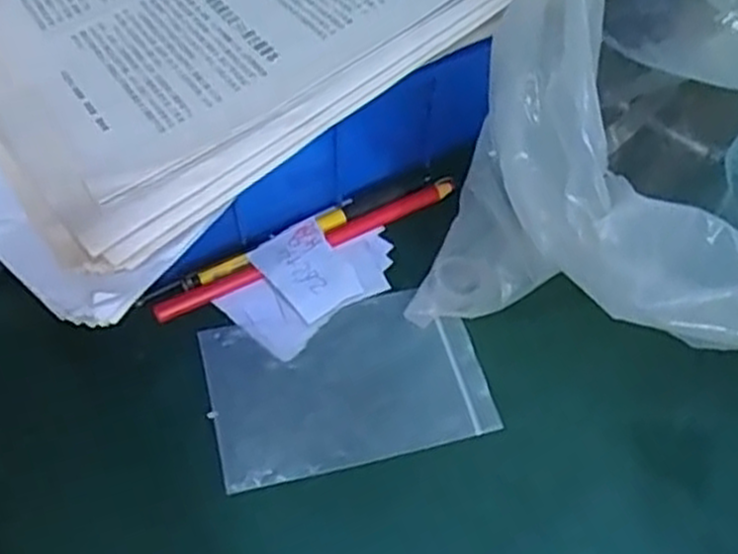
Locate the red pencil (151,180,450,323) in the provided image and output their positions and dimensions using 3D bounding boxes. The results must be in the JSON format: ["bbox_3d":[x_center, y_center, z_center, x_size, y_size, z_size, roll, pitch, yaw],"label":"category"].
[{"bbox_3d":[-0.029,-0.015,0.392,0.163,0.010,0.010,-24,60,-17],"label":"red pencil"}]

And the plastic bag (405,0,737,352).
[{"bbox_3d":[0.118,-0.051,0.321,0.166,0.181,0.168,7,56,3],"label":"plastic bag"}]

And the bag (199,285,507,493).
[{"bbox_3d":[-0.010,0.049,0.357,0.123,0.006,0.076,-11,62,-10],"label":"bag"}]

